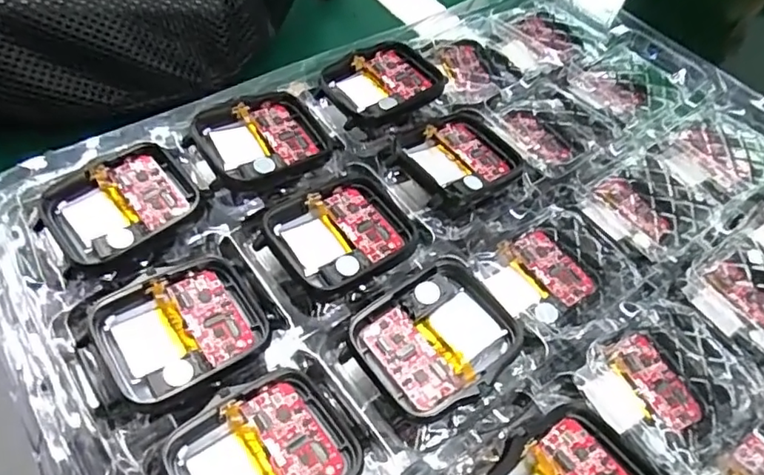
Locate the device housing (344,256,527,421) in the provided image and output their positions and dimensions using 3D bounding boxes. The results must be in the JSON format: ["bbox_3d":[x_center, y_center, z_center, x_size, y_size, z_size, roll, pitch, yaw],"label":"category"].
[{"bbox_3d":[0.017,0.030,0.166,0.044,0.013,0.037,-29,58,-25],"label":"device housing"}]

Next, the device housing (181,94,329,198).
[{"bbox_3d":[-0.044,-0.035,0.206,0.046,0.006,0.040,-20,57,-20],"label":"device housing"}]

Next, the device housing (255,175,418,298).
[{"bbox_3d":[-0.013,-0.002,0.186,0.047,0.005,0.038,-26,57,-23],"label":"device housing"}]

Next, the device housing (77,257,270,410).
[{"bbox_3d":[-0.057,0.025,0.163,0.045,0.007,0.040,-31,59,-26],"label":"device housing"}]

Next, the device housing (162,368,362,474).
[{"bbox_3d":[-0.029,0.056,0.145,0.044,0.009,0.037,-35,61,-28],"label":"device housing"}]

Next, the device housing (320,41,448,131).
[{"bbox_3d":[0.001,-0.064,0.234,0.046,0.010,0.037,-21,58,-20],"label":"device housing"}]

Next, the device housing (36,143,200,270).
[{"bbox_3d":[-0.084,-0.010,0.184,0.045,0.011,0.036,-28,60,-24],"label":"device housing"}]

